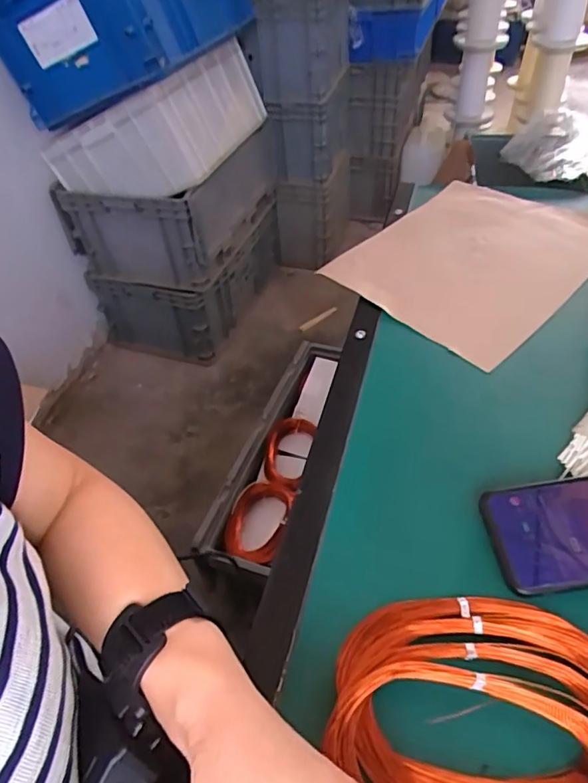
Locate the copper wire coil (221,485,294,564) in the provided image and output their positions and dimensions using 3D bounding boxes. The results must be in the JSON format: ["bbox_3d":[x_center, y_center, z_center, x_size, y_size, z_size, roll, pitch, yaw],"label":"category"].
[{"bbox_3d":[-0.067,0.242,0.961,0.099,0.029,0.161,13,48,17],"label":"copper wire coil"}]

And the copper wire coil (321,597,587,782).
[{"bbox_3d":[0.107,0.192,0.284,0.169,0.026,0.156,-2,46,2],"label":"copper wire coil"}]

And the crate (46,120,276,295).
[{"bbox_3d":[-0.337,-0.580,1.574,0.433,0.288,0.550,15,49,19],"label":"crate"}]

